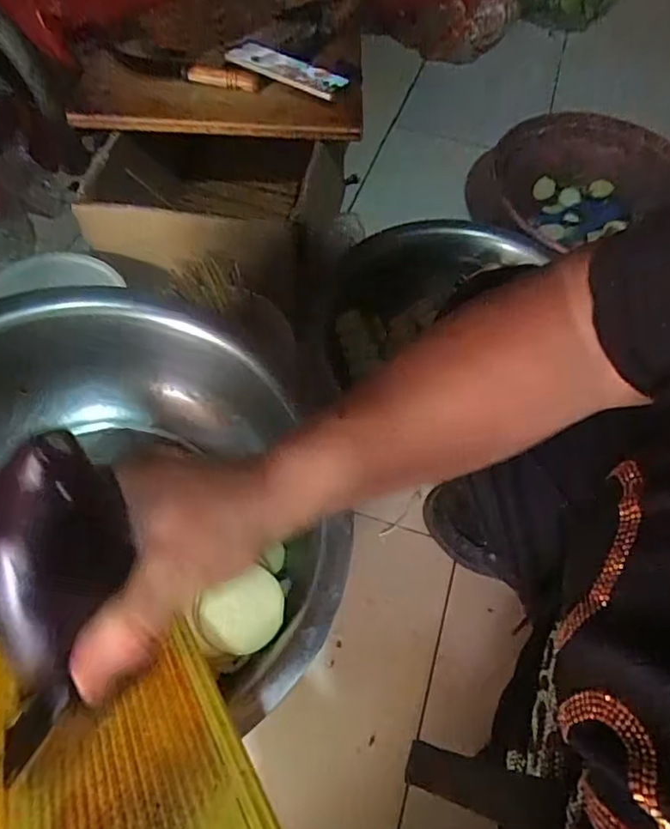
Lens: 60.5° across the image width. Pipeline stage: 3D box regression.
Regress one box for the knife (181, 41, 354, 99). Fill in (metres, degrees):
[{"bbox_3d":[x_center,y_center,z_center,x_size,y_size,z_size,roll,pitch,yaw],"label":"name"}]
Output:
[{"bbox_3d":[-0.091,-0.455,0.755,0.204,0.033,0.065,12,60,3],"label":"knife"}]

